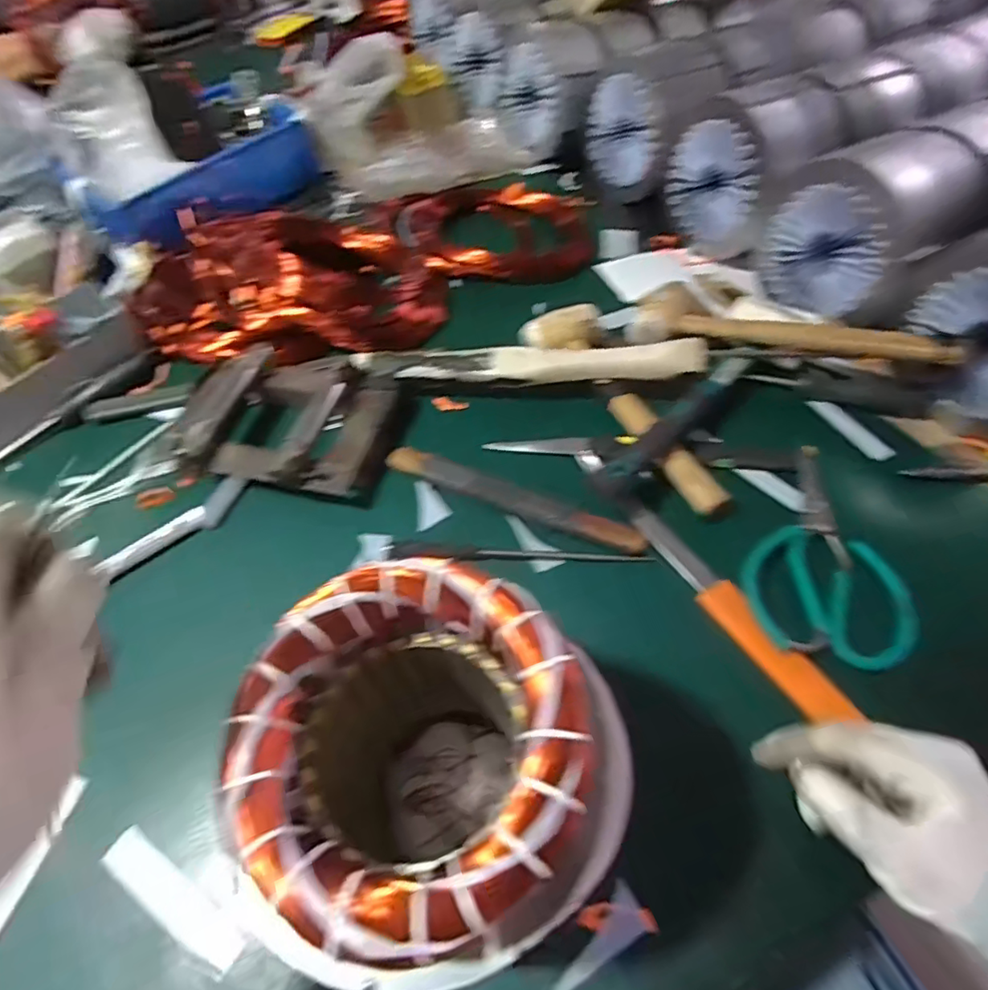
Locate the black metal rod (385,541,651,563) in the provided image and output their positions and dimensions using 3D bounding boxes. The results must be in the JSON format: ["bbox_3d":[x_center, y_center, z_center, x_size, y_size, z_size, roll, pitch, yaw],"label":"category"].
[{"bbox_3d":[0.020,0.051,0.455,0.213,0.013,0.015,1,56,8],"label":"black metal rod"}]

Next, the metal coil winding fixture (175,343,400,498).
[{"bbox_3d":[-0.195,-0.070,0.534,0.204,0.045,0.149,11,57,12],"label":"metal coil winding fixture"}]

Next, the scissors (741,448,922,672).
[{"bbox_3d":[0.254,0.039,0.420,0.110,0.014,0.184,21,60,18],"label":"scissors"}]

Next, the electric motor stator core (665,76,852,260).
[{"bbox_3d":[0.293,-0.374,0.655,0.128,0.147,0.149,-30,59,-16],"label":"electric motor stator core"}]

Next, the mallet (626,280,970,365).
[{"bbox_3d":[0.263,-0.152,0.530,0.272,0.038,0.079,20,59,32],"label":"mallet"}]

